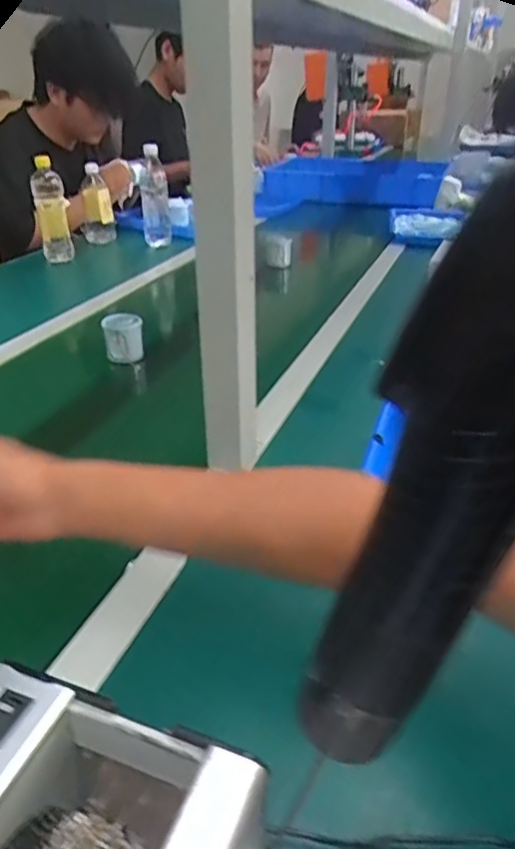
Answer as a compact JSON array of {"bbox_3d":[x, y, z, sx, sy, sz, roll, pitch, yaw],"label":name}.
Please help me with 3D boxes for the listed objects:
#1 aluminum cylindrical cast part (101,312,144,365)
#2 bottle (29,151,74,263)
[{"bbox_3d":[-0.197,-0.127,0.884,0.056,0.061,0.054,-5,31,-9],"label":"aluminum cylindrical cast part"},{"bbox_3d":[-0.456,-0.466,1.346,0.059,0.240,0.059,-19,35,-30],"label":"bottle"}]

